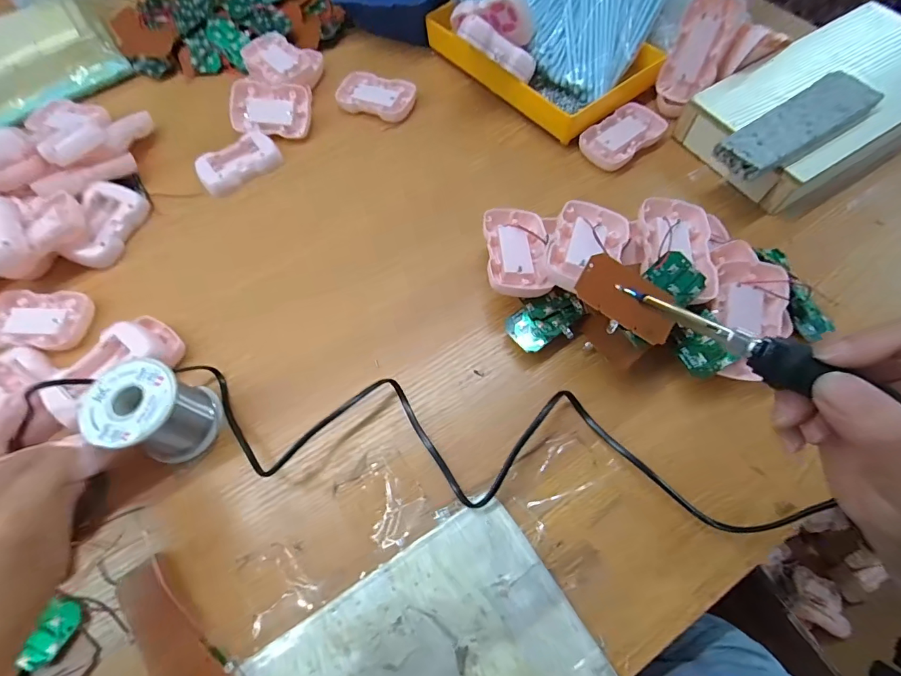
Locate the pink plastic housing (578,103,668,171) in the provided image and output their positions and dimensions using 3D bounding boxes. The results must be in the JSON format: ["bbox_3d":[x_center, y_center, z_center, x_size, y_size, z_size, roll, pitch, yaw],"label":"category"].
[{"bbox_3d":[0.182,-0.212,0.436,0.083,0.020,0.056,-34,69,-12],"label":"pink plastic housing"}]

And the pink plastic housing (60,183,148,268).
[{"bbox_3d":[-0.343,-0.111,0.411,0.048,0.022,0.088,17,70,-13],"label":"pink plastic housing"}]

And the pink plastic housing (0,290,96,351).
[{"bbox_3d":[-0.377,-0.018,0.373,0.097,0.011,0.056,5,66,5],"label":"pink plastic housing"}]

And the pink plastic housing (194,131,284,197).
[{"bbox_3d":[-0.229,-0.190,0.451,0.085,0.022,0.048,-32,68,-11],"label":"pink plastic housing"}]

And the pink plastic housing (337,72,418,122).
[{"bbox_3d":[-0.086,-0.282,0.482,0.090,0.011,0.056,17,68,10],"label":"pink plastic housing"}]

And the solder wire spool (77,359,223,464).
[{"bbox_3d":[-0.217,0.056,0.308,0.060,0.067,0.059,-1,66,2],"label":"solder wire spool"}]

